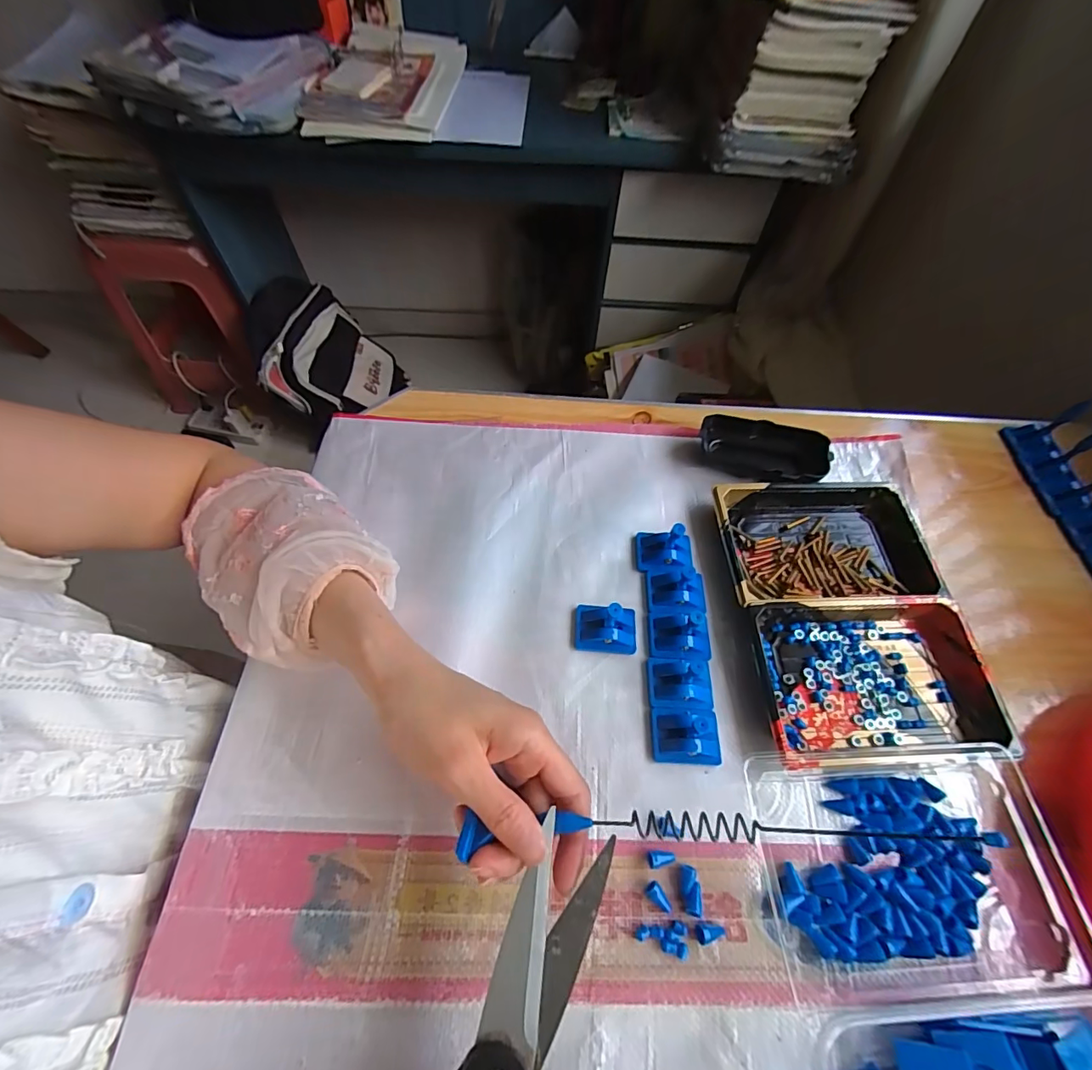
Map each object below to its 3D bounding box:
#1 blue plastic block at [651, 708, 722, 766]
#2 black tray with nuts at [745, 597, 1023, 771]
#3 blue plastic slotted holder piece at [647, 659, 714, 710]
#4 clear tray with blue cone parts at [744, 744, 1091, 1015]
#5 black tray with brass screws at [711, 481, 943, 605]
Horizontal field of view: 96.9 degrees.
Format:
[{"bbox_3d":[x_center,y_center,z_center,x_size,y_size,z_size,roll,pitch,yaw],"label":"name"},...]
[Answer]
[{"bbox_3d":[0.094,0.133,0.320,0.043,0.018,0.033,4,60,-2],"label":"blue plastic block"},{"bbox_3d":[0.226,0.099,0.338,0.155,0.027,0.107,0,60,-4],"label":"black tray with nuts"},{"bbox_3d":[0.095,0.103,0.337,0.044,0.018,0.034,4,60,-1],"label":"blue plastic slotted holder piece"},{"bbox_3d":[0.219,0.192,0.282,0.172,0.026,0.119,-1,60,-4],"label":"clear tray with blue cone parts"},{"bbox_3d":[0.222,0.007,0.392,0.159,0.022,0.106,-1,60,-5],"label":"black tray with brass screws"}]

